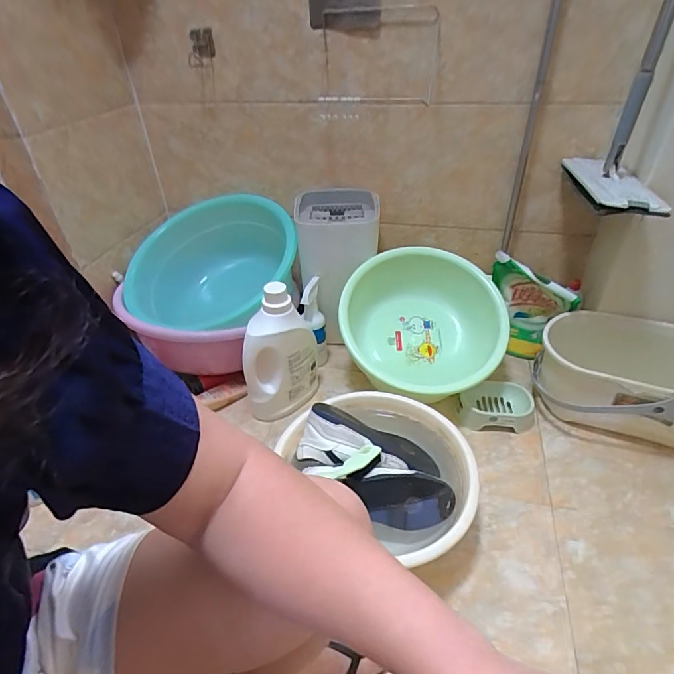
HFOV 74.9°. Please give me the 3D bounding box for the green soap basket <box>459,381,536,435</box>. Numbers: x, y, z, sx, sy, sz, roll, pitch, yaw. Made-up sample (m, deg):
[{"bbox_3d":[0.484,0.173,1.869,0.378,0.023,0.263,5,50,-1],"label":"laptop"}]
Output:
[{"bbox_3d":[0.359,0.162,1.009,0.166,0.056,0.107,1,38,6],"label":"green soap basket"}]

